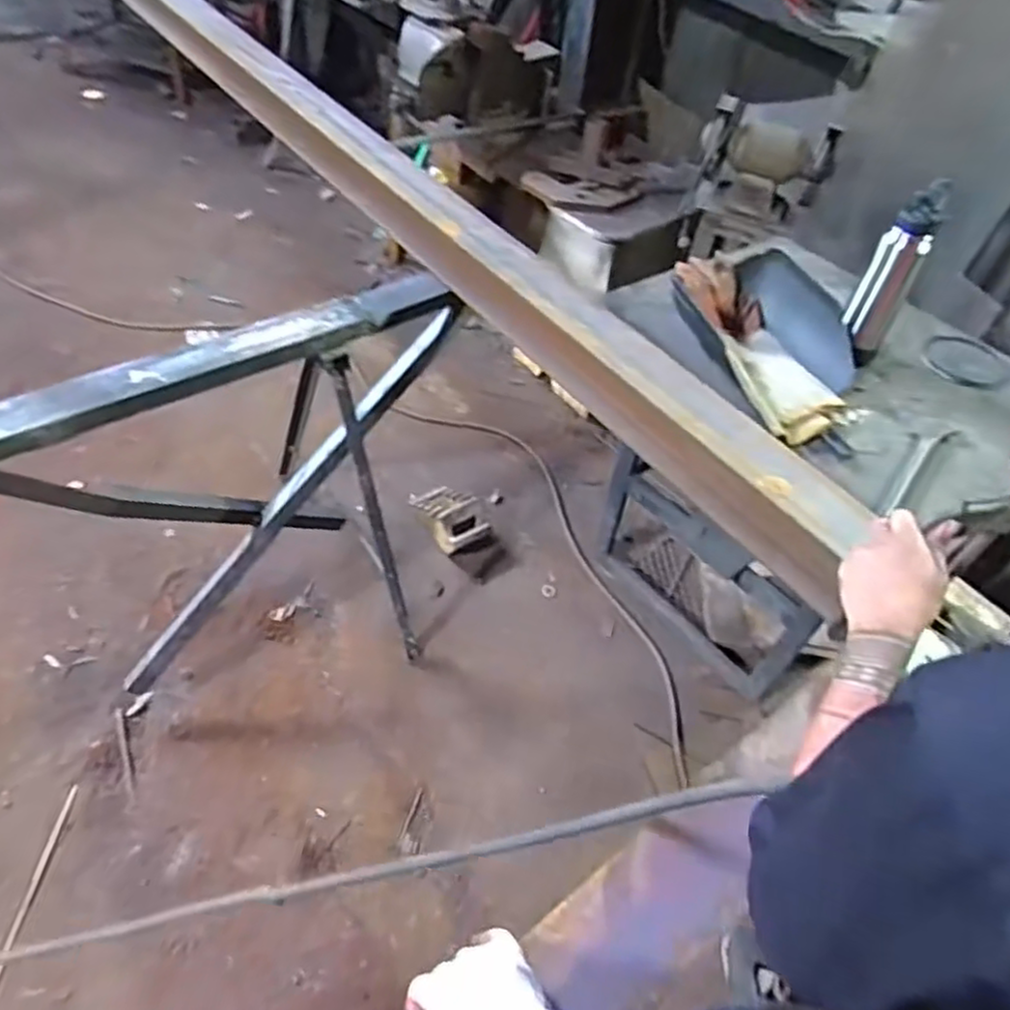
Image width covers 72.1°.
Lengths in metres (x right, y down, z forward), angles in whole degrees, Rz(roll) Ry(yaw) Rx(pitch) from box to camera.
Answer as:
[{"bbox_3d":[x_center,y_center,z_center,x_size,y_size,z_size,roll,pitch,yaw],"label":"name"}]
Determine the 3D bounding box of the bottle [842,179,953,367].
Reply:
[{"bbox_3d":[0.666,-0.385,1.207,0.087,0.295,0.086,29,51,15],"label":"bottle"}]

